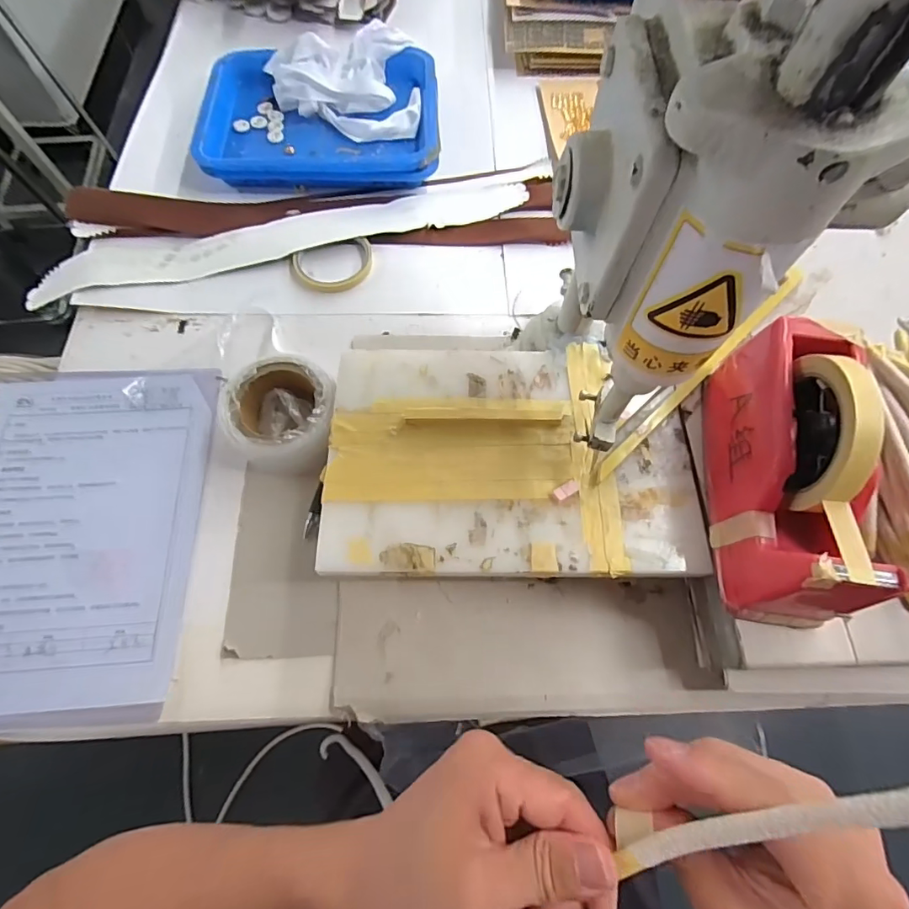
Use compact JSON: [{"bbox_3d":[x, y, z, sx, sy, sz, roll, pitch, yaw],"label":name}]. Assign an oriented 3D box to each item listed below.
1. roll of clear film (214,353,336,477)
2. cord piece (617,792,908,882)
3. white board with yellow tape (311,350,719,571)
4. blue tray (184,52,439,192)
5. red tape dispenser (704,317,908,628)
[{"bbox_3d":[-0.157,-0.035,0.446,0.108,0.048,0.100,1,68,-2],"label":"roll of clear film"},{"bbox_3d":[0.142,0.120,0.160,0.189,0.008,0.010,-34,68,27],"label":"cord piece"},{"bbox_3d":[0.047,-0.002,0.405,0.296,0.011,0.200,1,68,-1],"label":"white board with yellow tape"},{"bbox_3d":[-0.167,-0.435,0.621,0.286,0.047,0.223,-3,68,-3],"label":"blue tray"},{"bbox_3d":[0.243,0.006,0.337,0.072,0.120,0.204,8,68,1],"label":"red tape dispenser"}]

